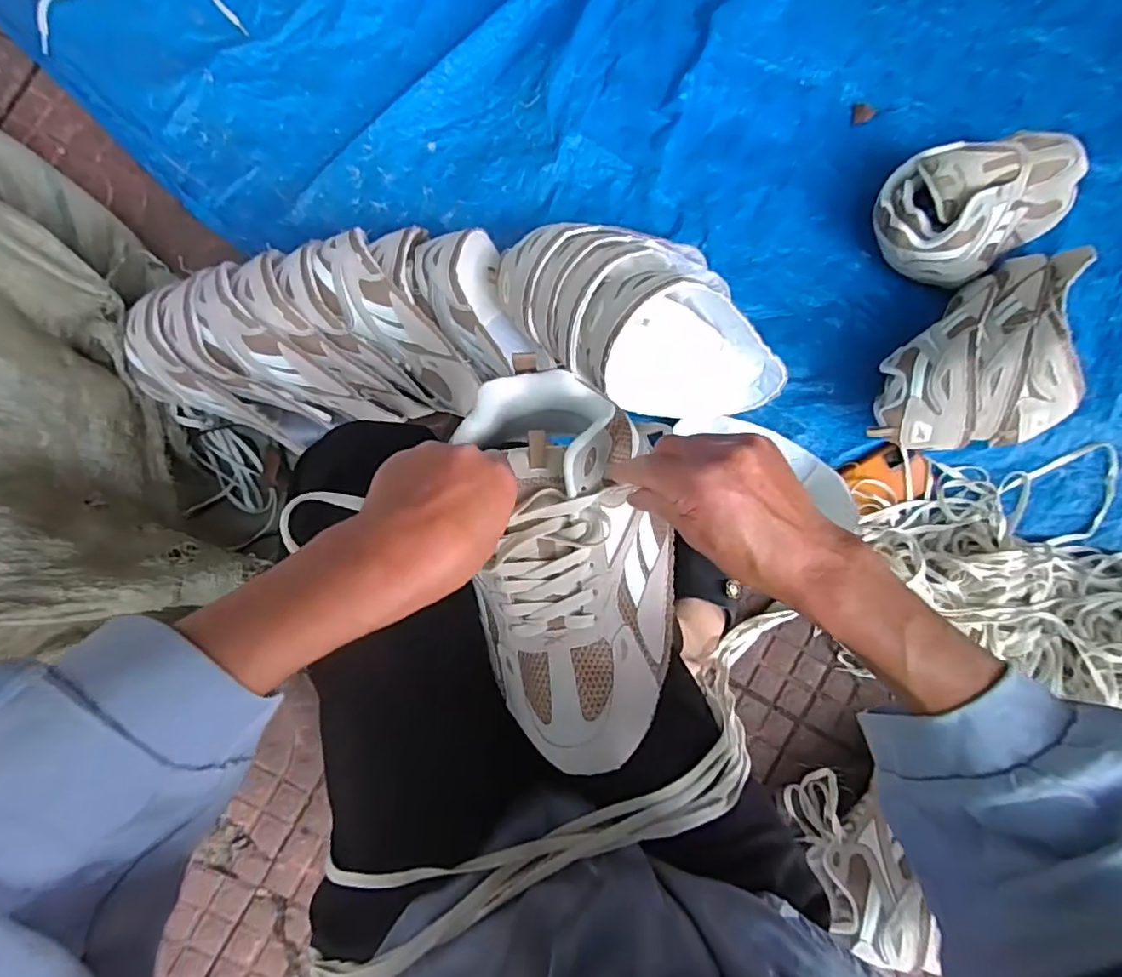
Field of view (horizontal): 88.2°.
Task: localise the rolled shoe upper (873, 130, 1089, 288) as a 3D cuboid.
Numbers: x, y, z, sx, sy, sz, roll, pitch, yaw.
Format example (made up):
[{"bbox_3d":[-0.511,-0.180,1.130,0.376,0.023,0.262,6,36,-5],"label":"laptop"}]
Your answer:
[{"bbox_3d":[0.510,-0.352,0.722,0.228,0.120,0.151,-30,86,-3],"label":"rolled shoe upper"}]

